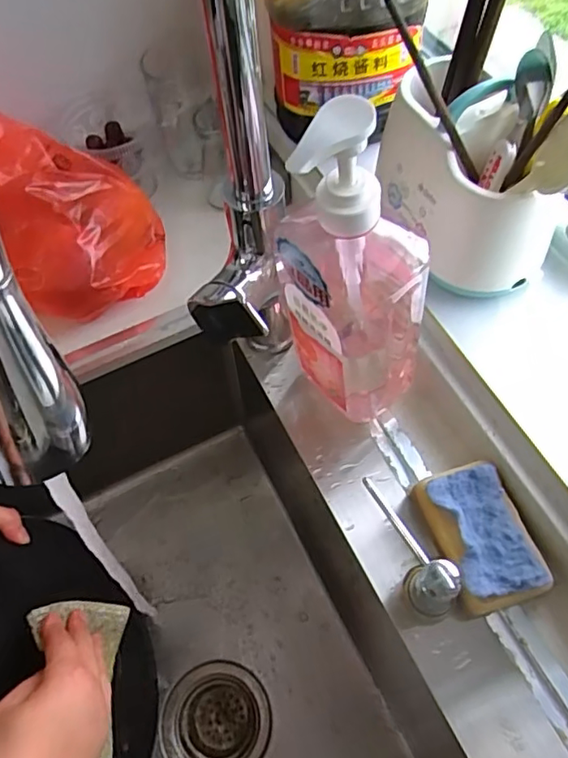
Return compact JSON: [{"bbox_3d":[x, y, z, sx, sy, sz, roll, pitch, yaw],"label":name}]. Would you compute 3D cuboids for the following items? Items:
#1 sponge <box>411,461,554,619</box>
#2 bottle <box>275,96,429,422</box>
[{"bbox_3d":[0.144,0.118,0.427,0.064,0.033,0.101,-18,62,-6],"label":"sponge"},{"bbox_3d":[0.050,-0.065,0.393,0.092,0.263,0.086,-1,61,3],"label":"bottle"}]

